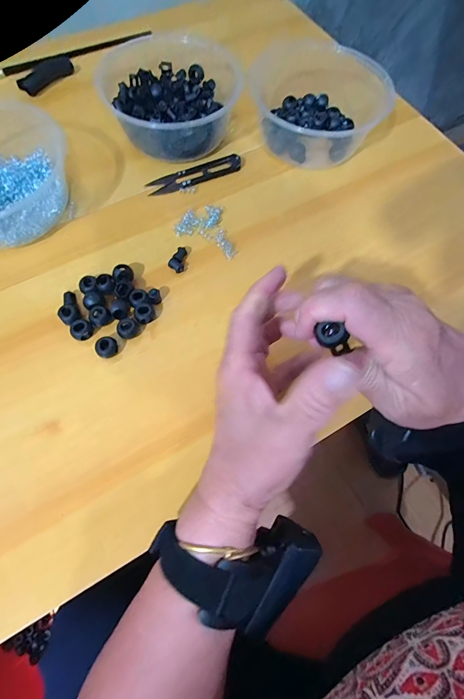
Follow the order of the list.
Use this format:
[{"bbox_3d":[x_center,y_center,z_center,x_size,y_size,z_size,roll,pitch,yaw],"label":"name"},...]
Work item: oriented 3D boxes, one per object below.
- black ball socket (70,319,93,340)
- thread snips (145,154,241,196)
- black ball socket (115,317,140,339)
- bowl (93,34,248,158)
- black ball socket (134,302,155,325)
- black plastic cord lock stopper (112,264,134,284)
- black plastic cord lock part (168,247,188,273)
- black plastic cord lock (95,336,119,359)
[{"bbox_3d":[-0.123,-0.016,0.274,0.017,0.014,0.014,-40,75,-17],"label":"black ball socket"},{"bbox_3d":[-0.037,-0.181,0.342,0.098,0.010,0.023,-24,71,-12],"label":"thread snips"},{"bbox_3d":[-0.086,-0.017,0.277,0.017,0.011,0.015,-36,74,-15],"label":"black ball socket"},{"bbox_3d":[-0.066,-0.274,0.362,0.141,0.049,0.150,1,68,-2],"label":"bowl"},{"bbox_3d":[-0.073,-0.030,0.280,0.016,0.013,0.013,-20,70,-11],"label":"black ball socket"},{"bbox_3d":[-0.094,-0.064,0.292,0.016,0.013,0.018,-12,69,-7],"label":"black plastic cord lock stopper"},{"bbox_3d":[-0.047,-0.081,0.305,0.015,0.007,0.024,29,69,9],"label":"black plastic cord lock part"},{"bbox_3d":[-0.100,-0.001,0.270,0.016,0.014,0.014,-35,73,-15],"label":"black plastic cord lock"}]

